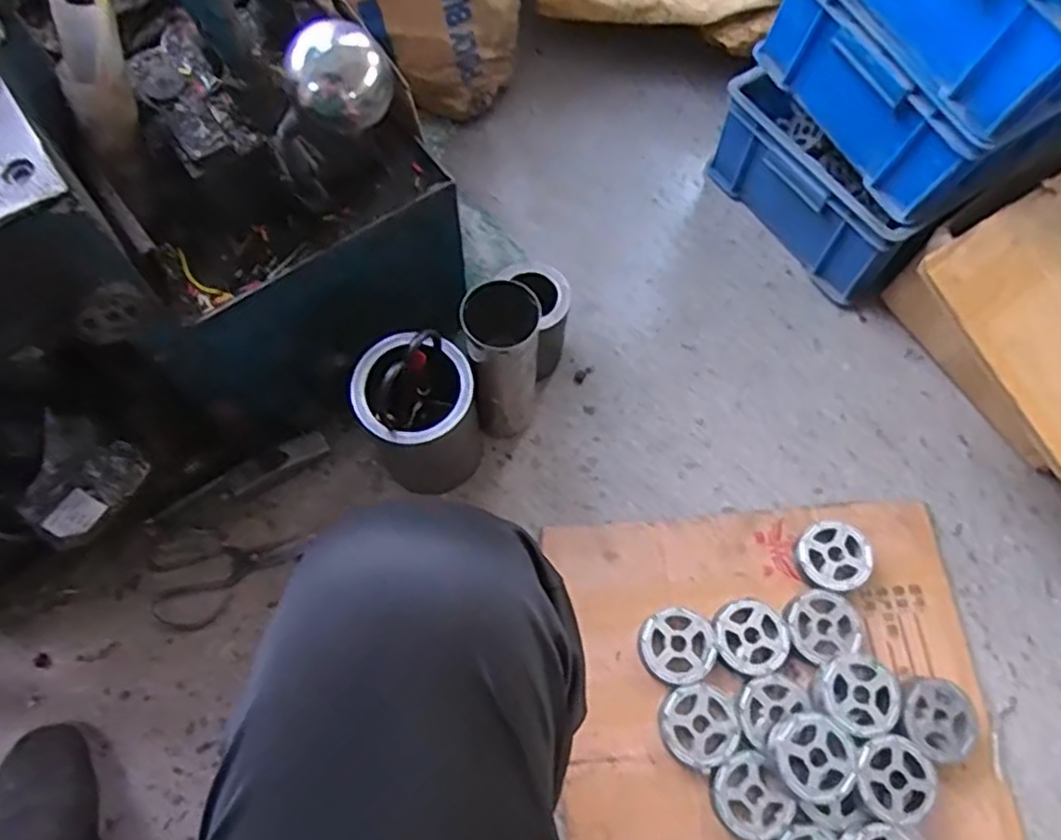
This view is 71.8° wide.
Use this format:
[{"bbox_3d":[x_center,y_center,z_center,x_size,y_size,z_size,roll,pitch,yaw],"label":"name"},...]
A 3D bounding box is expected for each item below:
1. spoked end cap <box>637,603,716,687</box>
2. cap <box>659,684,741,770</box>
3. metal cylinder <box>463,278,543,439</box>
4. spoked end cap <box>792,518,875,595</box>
[{"bbox_3d":[0.153,0.239,0.774,0.075,0.034,0.078,0,67,-1],"label":"spoked end cap"},{"bbox_3d":[0.170,0.310,0.746,0.076,0.029,0.075,0,67,-1],"label":"cap"},{"bbox_3d":[-0.029,-0.053,0.791,0.072,0.238,0.068,0,67,-1],"label":"metal cylinder"},{"bbox_3d":[0.335,0.148,0.806,0.083,0.017,0.077,-2,67,4],"label":"spoked end cap"}]

